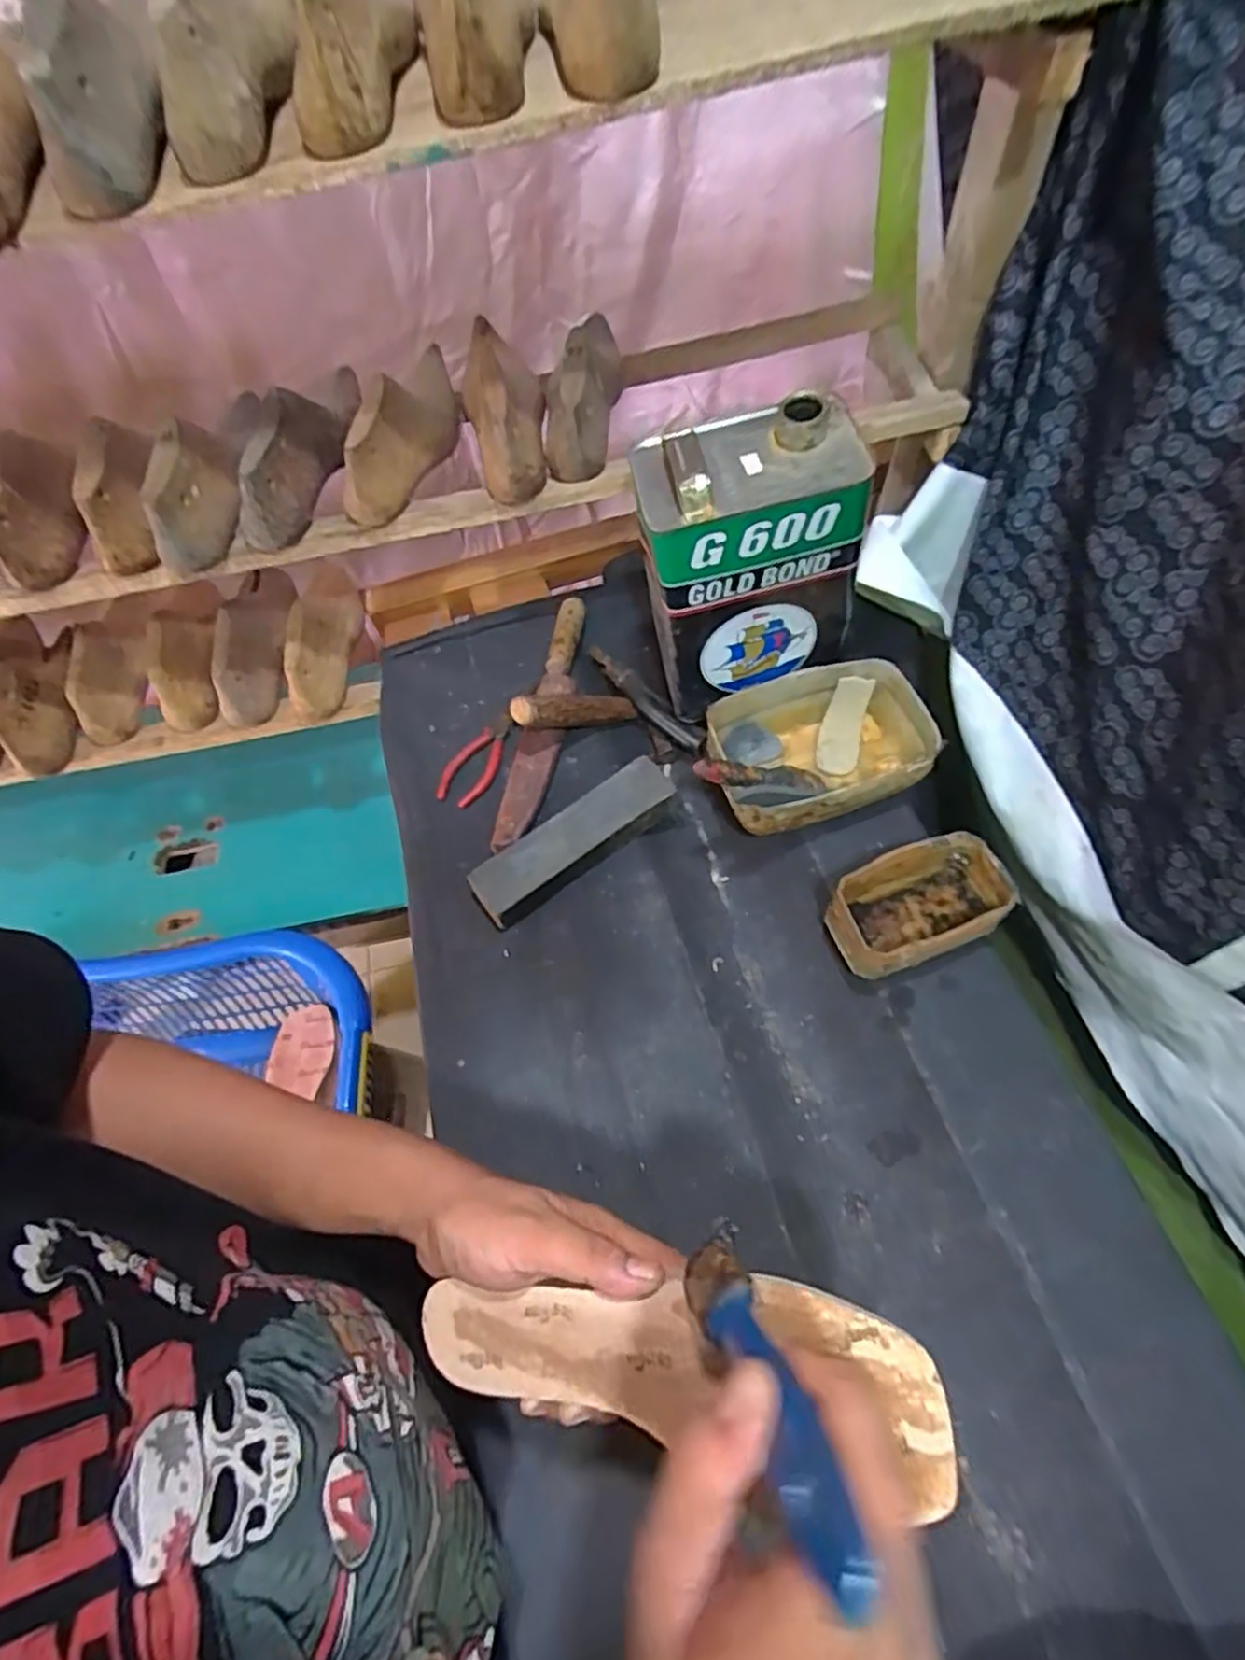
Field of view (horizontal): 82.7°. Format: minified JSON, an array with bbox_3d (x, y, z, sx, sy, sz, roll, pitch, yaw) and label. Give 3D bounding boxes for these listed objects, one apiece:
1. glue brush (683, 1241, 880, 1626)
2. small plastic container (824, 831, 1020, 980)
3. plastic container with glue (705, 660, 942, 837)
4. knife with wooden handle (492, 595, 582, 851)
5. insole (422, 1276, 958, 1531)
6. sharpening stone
[{"bbox_3d":[0.042,0.170,0.225,0.021,0.148,0.013,-22,85,-9],"label":"glue brush"},{"bbox_3d":[0.228,0.065,0.559,0.134,0.074,0.079,-19,61,-7],"label":"small plastic container"},{"bbox_3d":[0.170,-0.072,0.625,0.199,0.084,0.127,-16,61,-5],"label":"plastic container with glue"},{"bbox_3d":[-0.075,-0.115,0.700,0.042,0.020,0.288,10,62,9],"label":"knife with wooden handle"},{"bbox_3d":[0.014,0.238,0.313,0.237,0.034,0.069,-6,60,16],"label":"insole"},{"bbox_3d":[-0.041,0.011,0.635,0.194,0.041,0.053,-35,64,-15],"label":"sharpening stone"}]

